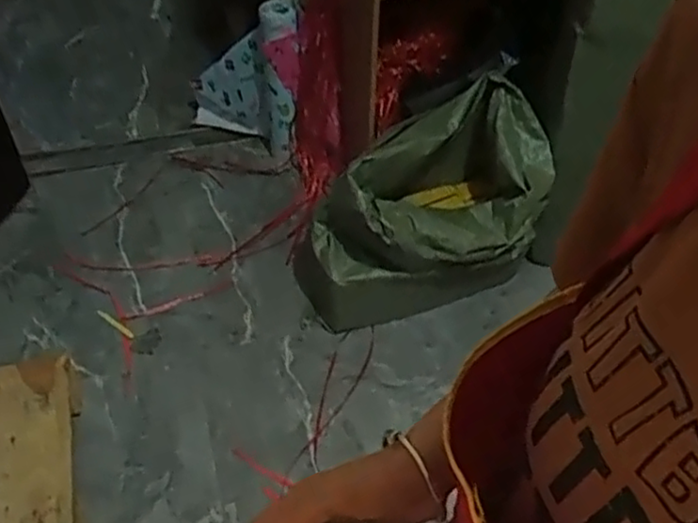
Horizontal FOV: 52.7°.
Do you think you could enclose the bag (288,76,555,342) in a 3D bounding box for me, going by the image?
[{"bbox_3d":[0.170,-0.110,1.693,0.577,0.448,0.350,-16,48,-16],"label":"bag"}]

